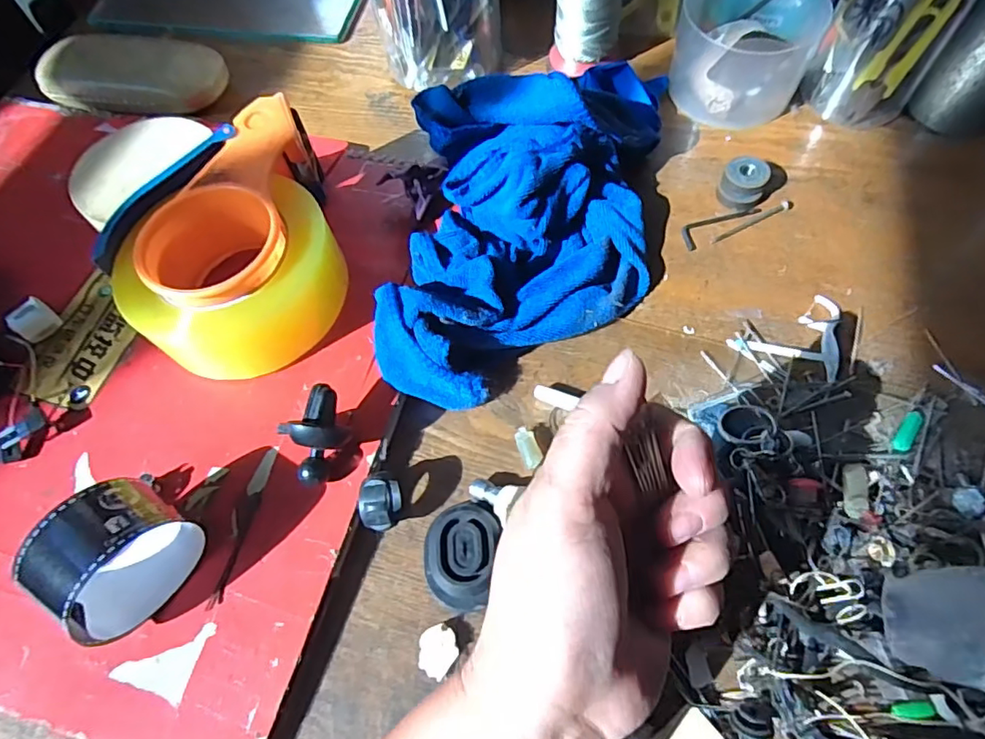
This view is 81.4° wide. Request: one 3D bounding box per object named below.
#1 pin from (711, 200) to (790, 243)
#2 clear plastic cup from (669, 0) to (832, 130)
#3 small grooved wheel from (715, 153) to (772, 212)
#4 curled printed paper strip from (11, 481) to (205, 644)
[{"bbox_3d":[0.174,-0.099,0.384,0.061,0.006,0.006,-24,62,-9],"label":"pin"},{"bbox_3d":[0.185,-0.240,0.426,0.097,0.063,0.106,-2,61,3],"label":"clear plastic cup"},{"bbox_3d":[0.171,-0.127,0.391,0.028,0.019,0.033,23,65,16],"label":"small grooved wheel"},{"bbox_3d":[-0.175,0.085,0.264,0.044,0.059,0.057,26,66,17],"label":"curled printed paper strip"}]

